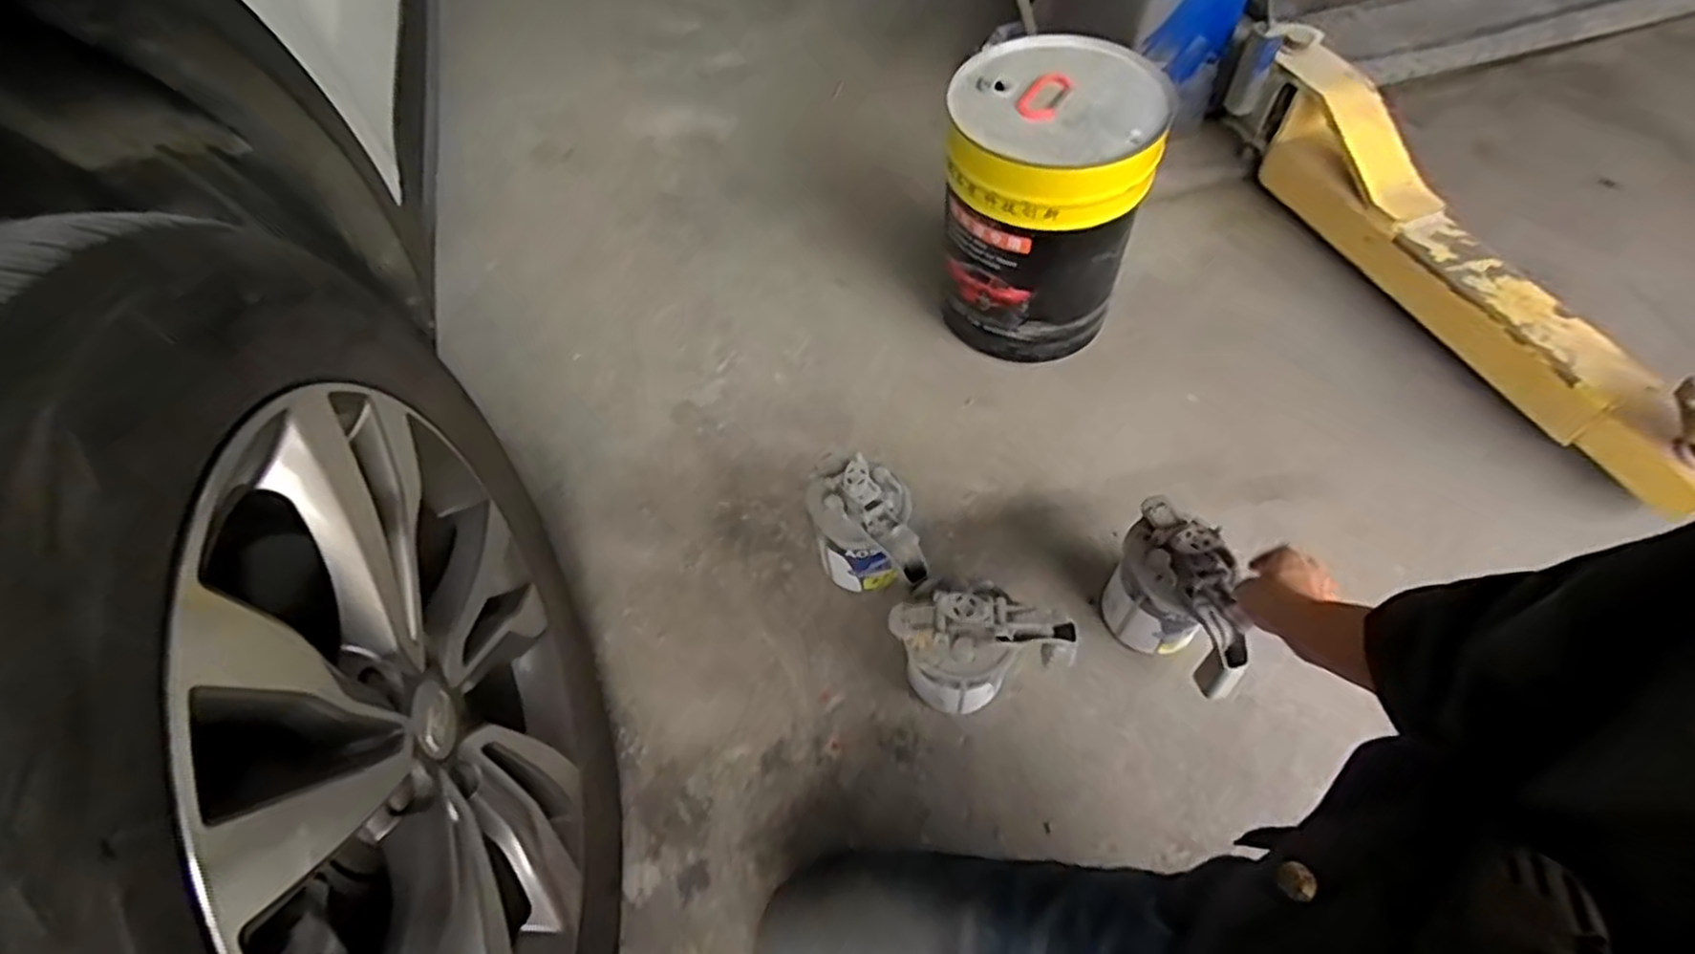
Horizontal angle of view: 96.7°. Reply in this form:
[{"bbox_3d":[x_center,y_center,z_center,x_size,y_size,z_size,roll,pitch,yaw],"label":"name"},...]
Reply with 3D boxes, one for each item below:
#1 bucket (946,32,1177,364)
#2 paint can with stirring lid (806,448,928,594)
[{"bbox_3d":[0.252,-0.348,1.010,0.237,0.334,0.227,-1,59,2],"label":"bucket"},{"bbox_3d":[0.021,0.072,0.877,0.108,0.177,0.159,-14,59,-5],"label":"paint can with stirring lid"}]

